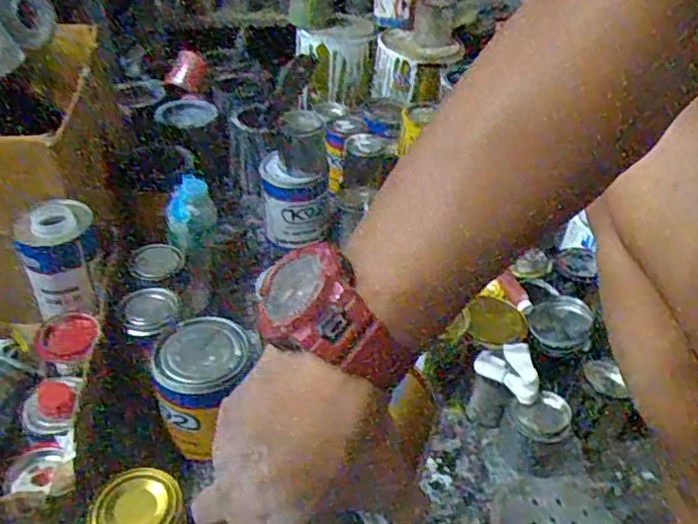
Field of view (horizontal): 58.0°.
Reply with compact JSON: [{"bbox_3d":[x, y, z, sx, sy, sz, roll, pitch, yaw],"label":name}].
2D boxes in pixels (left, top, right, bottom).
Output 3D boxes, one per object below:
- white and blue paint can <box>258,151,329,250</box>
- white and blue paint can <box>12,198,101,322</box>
[{"bbox_3d":[-0.083,-0.101,0.968,0.101,0.121,0.091,-12,40,-19],"label":"white and blue paint can"},{"bbox_3d":[-0.315,-0.005,0.701,0.084,0.128,0.085,-13,40,-20],"label":"white and blue paint can"}]

